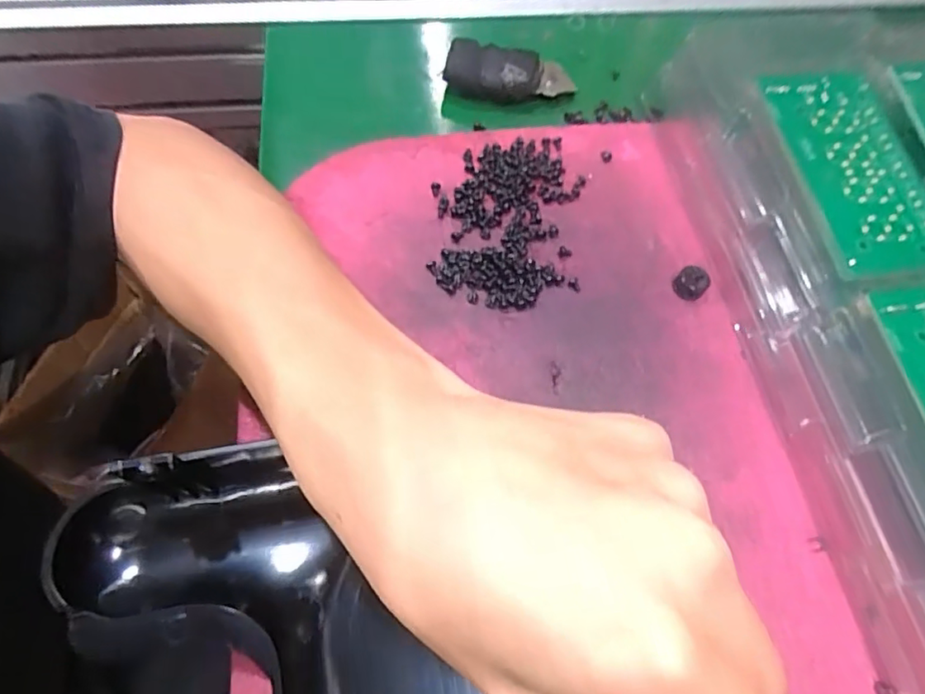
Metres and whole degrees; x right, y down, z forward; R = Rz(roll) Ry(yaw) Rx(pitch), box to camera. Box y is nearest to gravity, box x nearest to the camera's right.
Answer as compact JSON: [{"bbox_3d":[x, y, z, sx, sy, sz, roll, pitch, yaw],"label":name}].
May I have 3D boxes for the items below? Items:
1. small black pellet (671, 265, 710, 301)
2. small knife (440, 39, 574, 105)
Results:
[{"bbox_3d":[0.107,-0.030,0.265,0.012,0.009,0.014,-40,73,-15],"label":"small black pellet"},{"bbox_3d":[0.026,-0.152,0.316,0.069,0.017,0.028,9,67,4],"label":"small knife"}]

